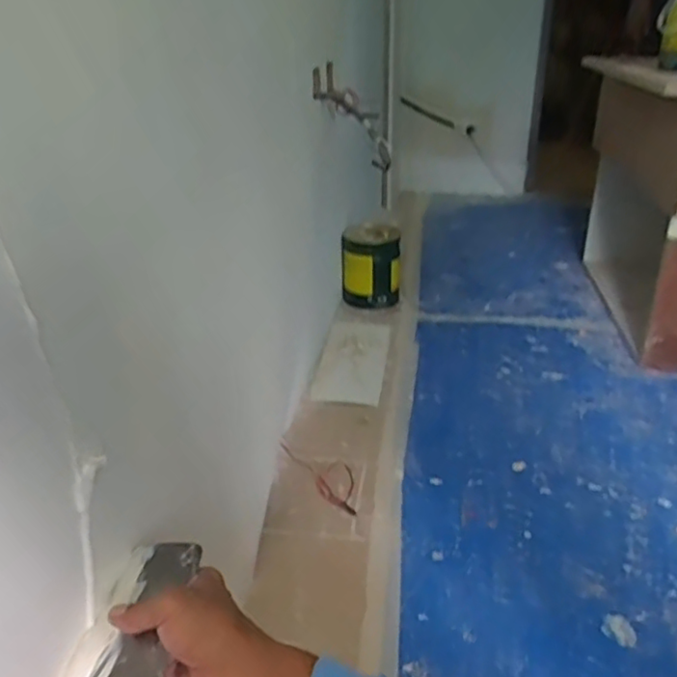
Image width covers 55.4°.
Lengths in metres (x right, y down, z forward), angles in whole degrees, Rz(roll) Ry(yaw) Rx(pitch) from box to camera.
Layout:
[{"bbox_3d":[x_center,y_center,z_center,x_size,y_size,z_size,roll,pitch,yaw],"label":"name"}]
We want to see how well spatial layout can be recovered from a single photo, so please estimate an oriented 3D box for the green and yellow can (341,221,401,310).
[{"bbox_3d":[0.094,-0.219,1.849,0.160,0.209,0.172,2,27,5],"label":"green and yellow can"}]

